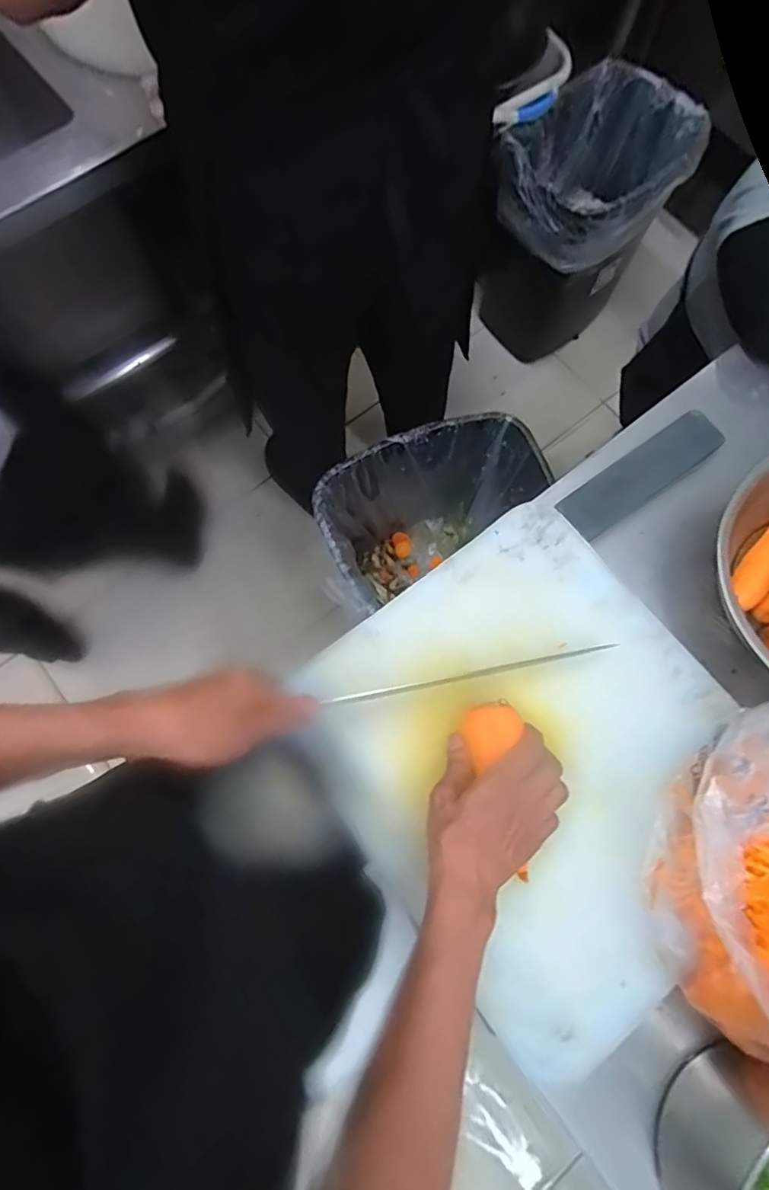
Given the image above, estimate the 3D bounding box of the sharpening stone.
[{"bbox_3d":[0.268,-0.125,0.583,0.196,0.020,0.050,-34,78,-9],"label":"sharpening stone"}]

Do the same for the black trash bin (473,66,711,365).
[{"bbox_3d":[0.458,-0.881,1.348,0.307,0.439,0.413,41,78,9],"label":"black trash bin"}]

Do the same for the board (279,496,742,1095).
[{"bbox_3d":[0.137,0.143,0.499,0.337,0.035,0.378,-37,79,-10],"label":"board"}]

